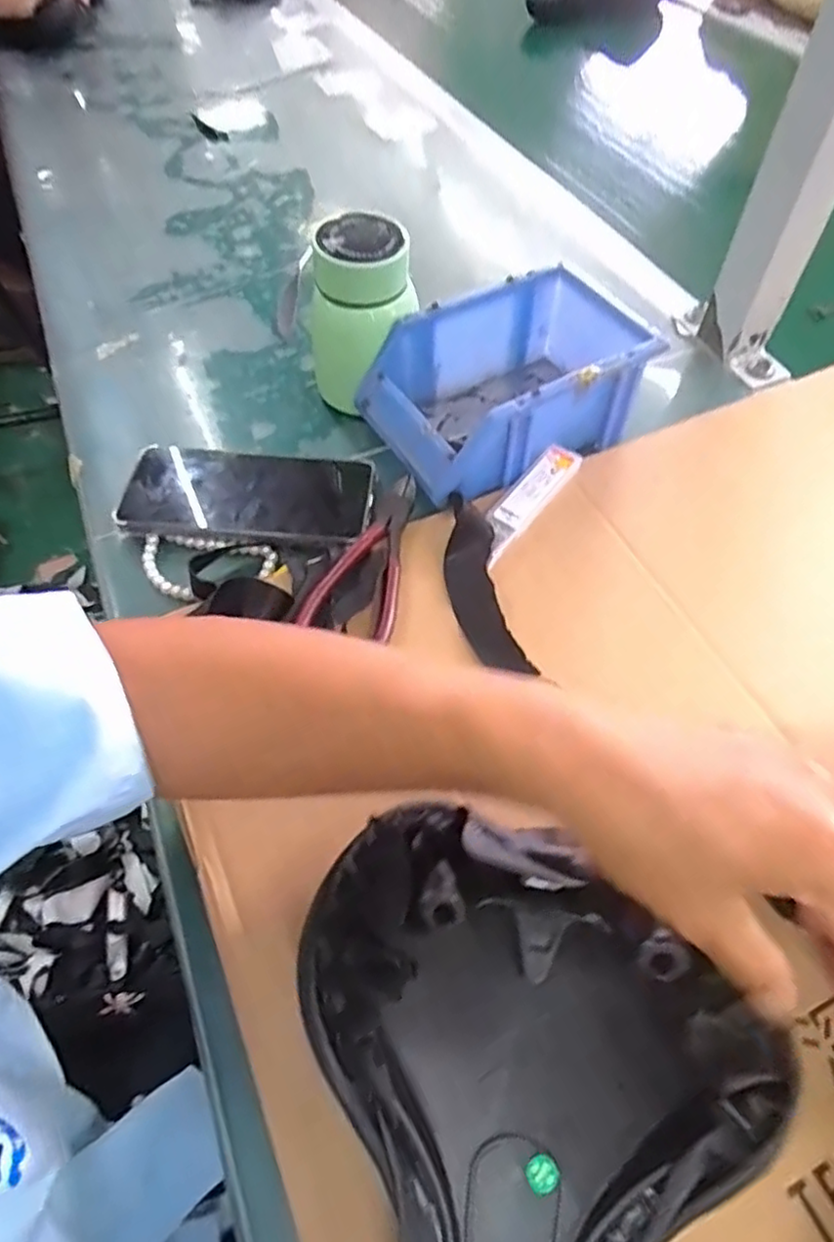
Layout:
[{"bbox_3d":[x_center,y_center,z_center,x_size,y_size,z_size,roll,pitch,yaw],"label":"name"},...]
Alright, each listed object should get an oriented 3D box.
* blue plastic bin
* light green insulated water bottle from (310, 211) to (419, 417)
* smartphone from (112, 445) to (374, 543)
[{"bbox_3d":[0.079,-0.171,0.459,0.218,0.067,0.116,-26,60,-15],"label":"blue plastic bin"},{"bbox_3d":[-0.037,-0.212,0.466,0.074,0.120,0.066,-32,62,-19],"label":"light green insulated water bottle"},{"bbox_3d":[-0.112,-0.085,0.435,0.161,0.014,0.075,1,57,2],"label":"smartphone"}]

